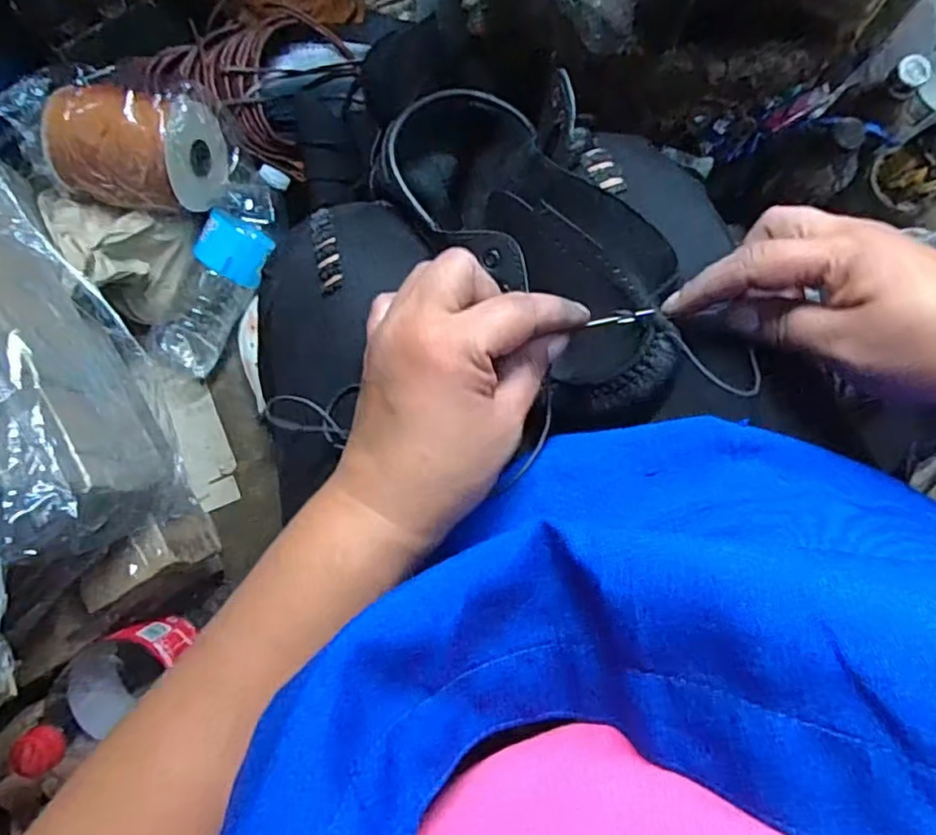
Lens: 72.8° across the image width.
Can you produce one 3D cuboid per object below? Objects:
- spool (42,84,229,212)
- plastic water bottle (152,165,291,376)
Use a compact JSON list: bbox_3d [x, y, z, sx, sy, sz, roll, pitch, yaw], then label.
[{"bbox_3d":[-0.336,-0.268,0.640,0.159,0.095,0.100,9,86,4],"label":"spool"},{"bbox_3d":[-0.273,-0.162,0.719,0.072,0.068,0.246,37,112,5],"label":"plastic water bottle"}]

